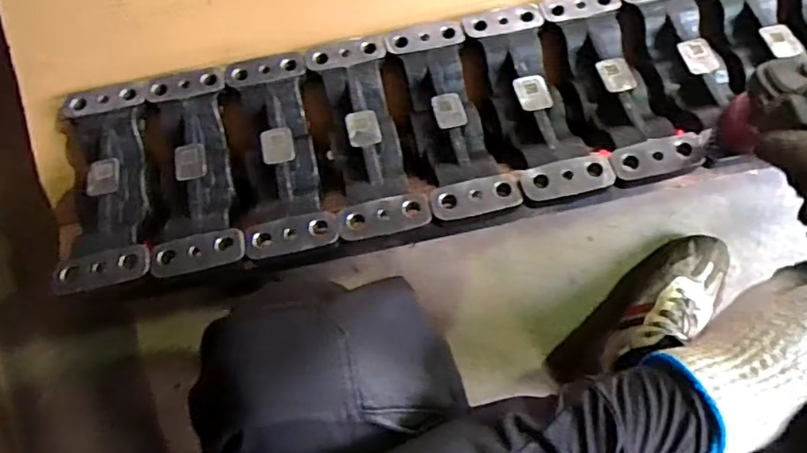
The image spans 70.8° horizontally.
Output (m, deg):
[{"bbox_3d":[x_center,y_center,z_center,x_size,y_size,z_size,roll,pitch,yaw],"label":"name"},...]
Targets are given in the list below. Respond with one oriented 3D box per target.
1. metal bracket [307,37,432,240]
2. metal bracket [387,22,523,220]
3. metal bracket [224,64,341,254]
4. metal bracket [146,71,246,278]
[{"bbox_3d":[-0.037,-0.092,0.569,0.079,0.038,0.228,-13,66,0],"label":"metal bracket"},{"bbox_3d":[0.047,-0.108,0.569,0.077,0.035,0.227,-14,65,0],"label":"metal bracket"},{"bbox_3d":[-0.123,-0.071,0.575,0.089,0.046,0.229,-13,65,0],"label":"metal bracket"},{"bbox_3d":[-0.206,-0.059,0.565,0.086,0.034,0.222,-11,67,0],"label":"metal bracket"}]

